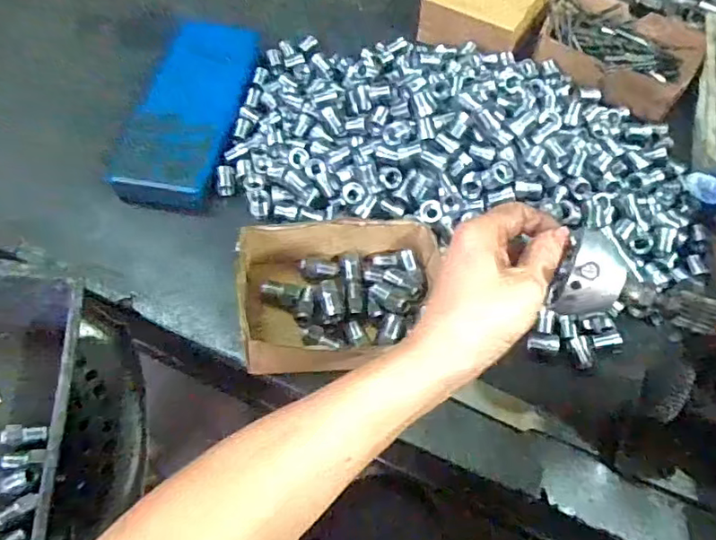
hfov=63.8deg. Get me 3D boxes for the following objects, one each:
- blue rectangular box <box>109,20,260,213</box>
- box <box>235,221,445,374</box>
[{"bbox_3d":[-0.169,-0.170,0.593,0.090,0.041,0.254,10,57,2],"label":"blue rectangular box"},{"bbox_3d":[-0.014,0.019,0.487,0.166,0.059,0.119,-5,58,-7],"label":"box"}]

